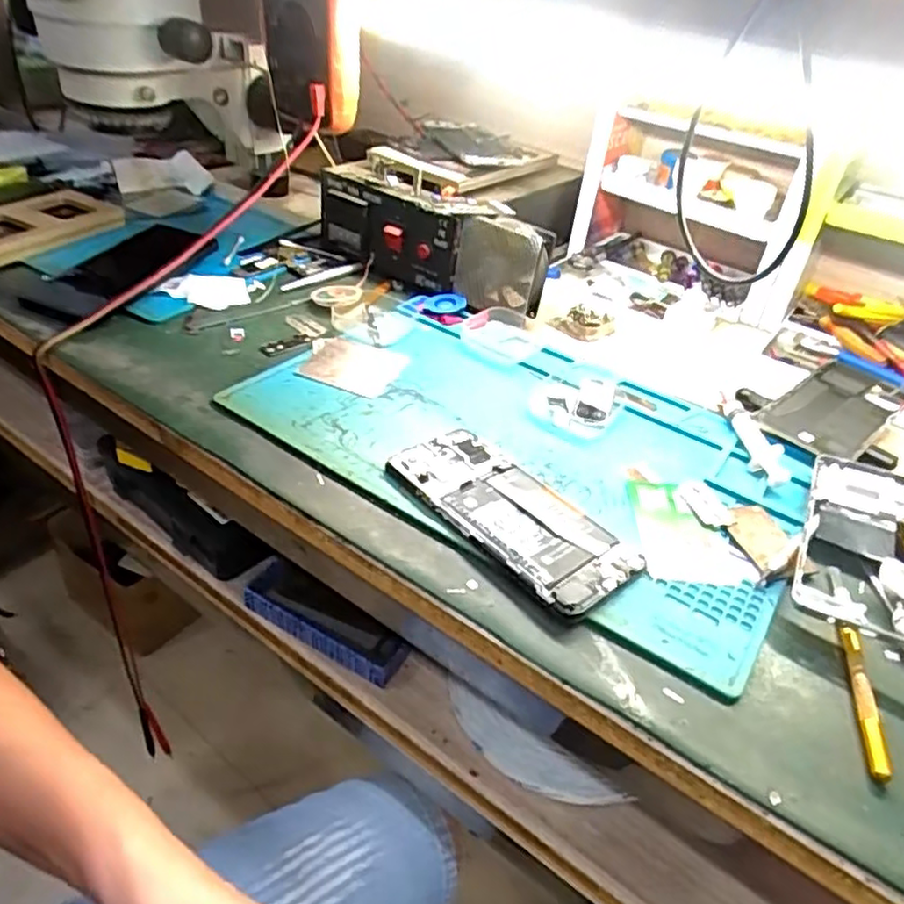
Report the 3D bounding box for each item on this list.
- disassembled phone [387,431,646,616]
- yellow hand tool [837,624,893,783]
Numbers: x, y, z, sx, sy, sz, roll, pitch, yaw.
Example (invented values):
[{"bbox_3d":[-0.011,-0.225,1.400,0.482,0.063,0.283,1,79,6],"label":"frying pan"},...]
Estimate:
[{"bbox_3d":[0.034,0.036,0.414,0.068,0.012,0.157,-25,48,-35],"label":"disassembled phone"},{"bbox_3d":[0.203,0.121,0.335,0.011,0.007,0.082,13,38,8],"label":"yellow hand tool"}]

